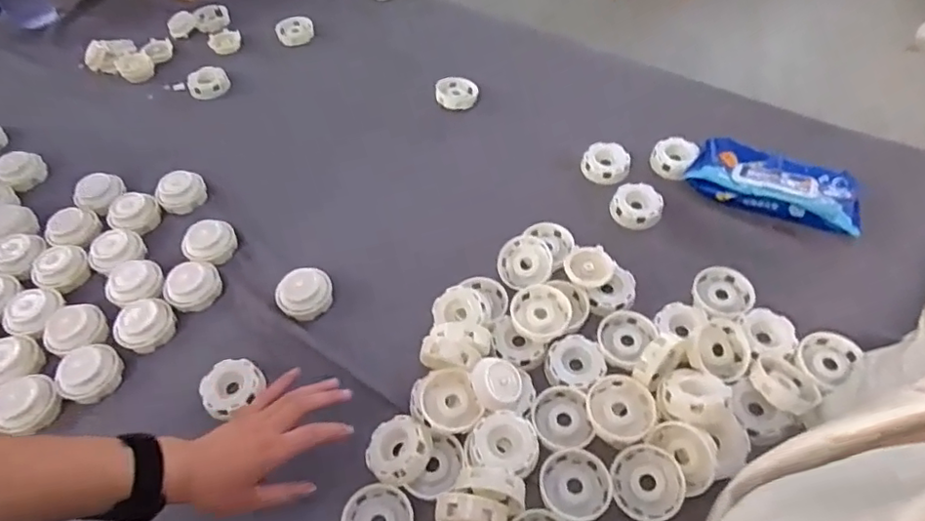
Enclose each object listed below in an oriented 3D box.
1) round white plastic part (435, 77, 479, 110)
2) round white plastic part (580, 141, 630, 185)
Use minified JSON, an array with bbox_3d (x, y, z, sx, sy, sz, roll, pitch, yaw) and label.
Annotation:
[{"bbox_3d":[-0.008,-0.250,0.847,0.060,0.024,0.060,-2,53,3],"label":"round white plastic part"},{"bbox_3d":[0.190,-0.129,0.745,0.058,0.022,0.058,-2,53,3],"label":"round white plastic part"}]

